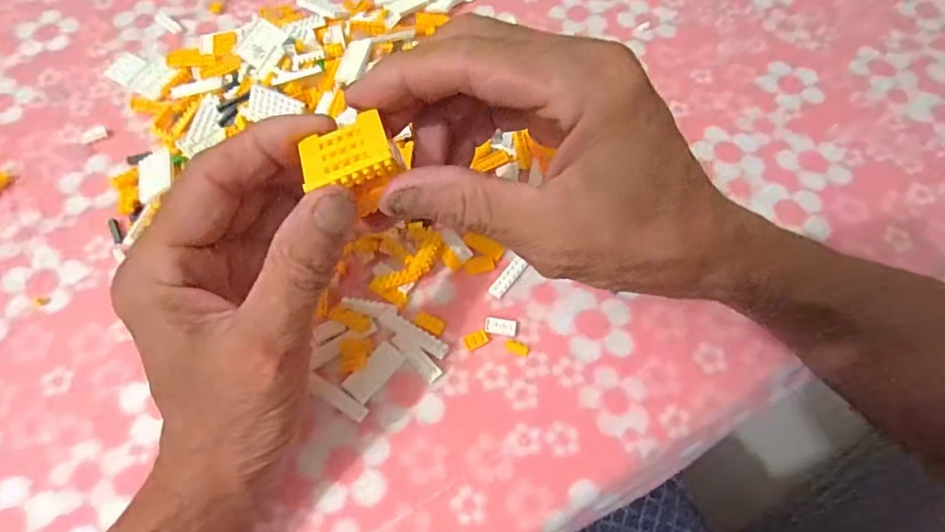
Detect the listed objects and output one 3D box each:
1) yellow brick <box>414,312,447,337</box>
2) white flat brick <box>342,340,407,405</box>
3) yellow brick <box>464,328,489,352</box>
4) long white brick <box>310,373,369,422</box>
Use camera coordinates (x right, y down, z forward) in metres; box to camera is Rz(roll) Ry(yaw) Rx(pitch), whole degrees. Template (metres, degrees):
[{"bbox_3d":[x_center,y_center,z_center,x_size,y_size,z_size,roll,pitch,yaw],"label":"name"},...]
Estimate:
[{"bbox_3d":[-0.023,0.031,0.287,0.016,0.005,0.010,23,65,12],"label":"yellow brick"},{"bbox_3d":[-0.050,0.054,0.273,0.015,0.004,0.032,40,70,18],"label":"white flat brick"},{"bbox_3d":[0.002,0.039,0.283,0.012,0.004,0.008,-24,65,-11],"label":"yellow brick"},{"bbox_3d":[-0.067,0.066,0.266,0.033,0.004,0.009,28,66,14],"label":"long white brick"}]

